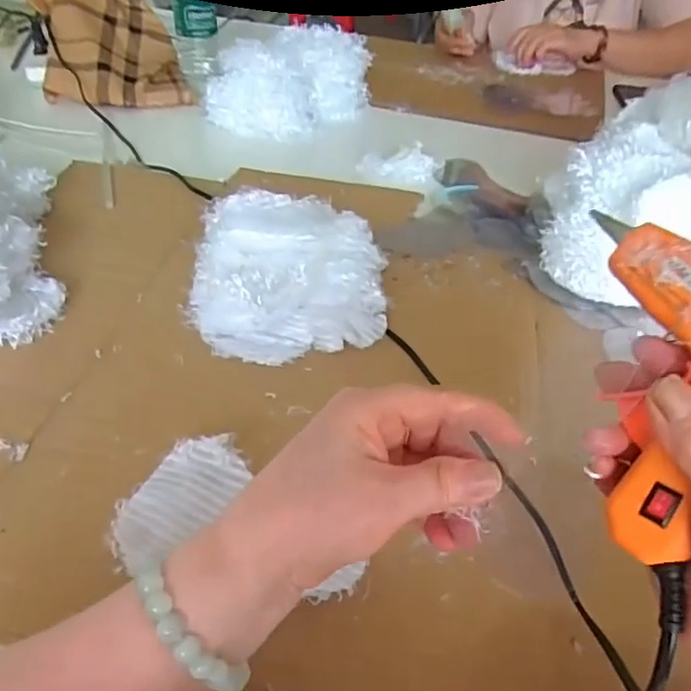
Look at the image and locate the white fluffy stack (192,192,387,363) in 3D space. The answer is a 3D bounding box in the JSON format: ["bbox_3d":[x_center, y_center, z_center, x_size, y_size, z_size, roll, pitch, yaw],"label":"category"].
[{"bbox_3d":[-0.050,-0.068,0.533,0.165,0.067,0.170,-2,42,-6],"label":"white fluffy stack"}]

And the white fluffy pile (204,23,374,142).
[{"bbox_3d":[-0.080,-0.380,0.865,0.137,0.092,0.212,28,47,25],"label":"white fluffy pile"}]

